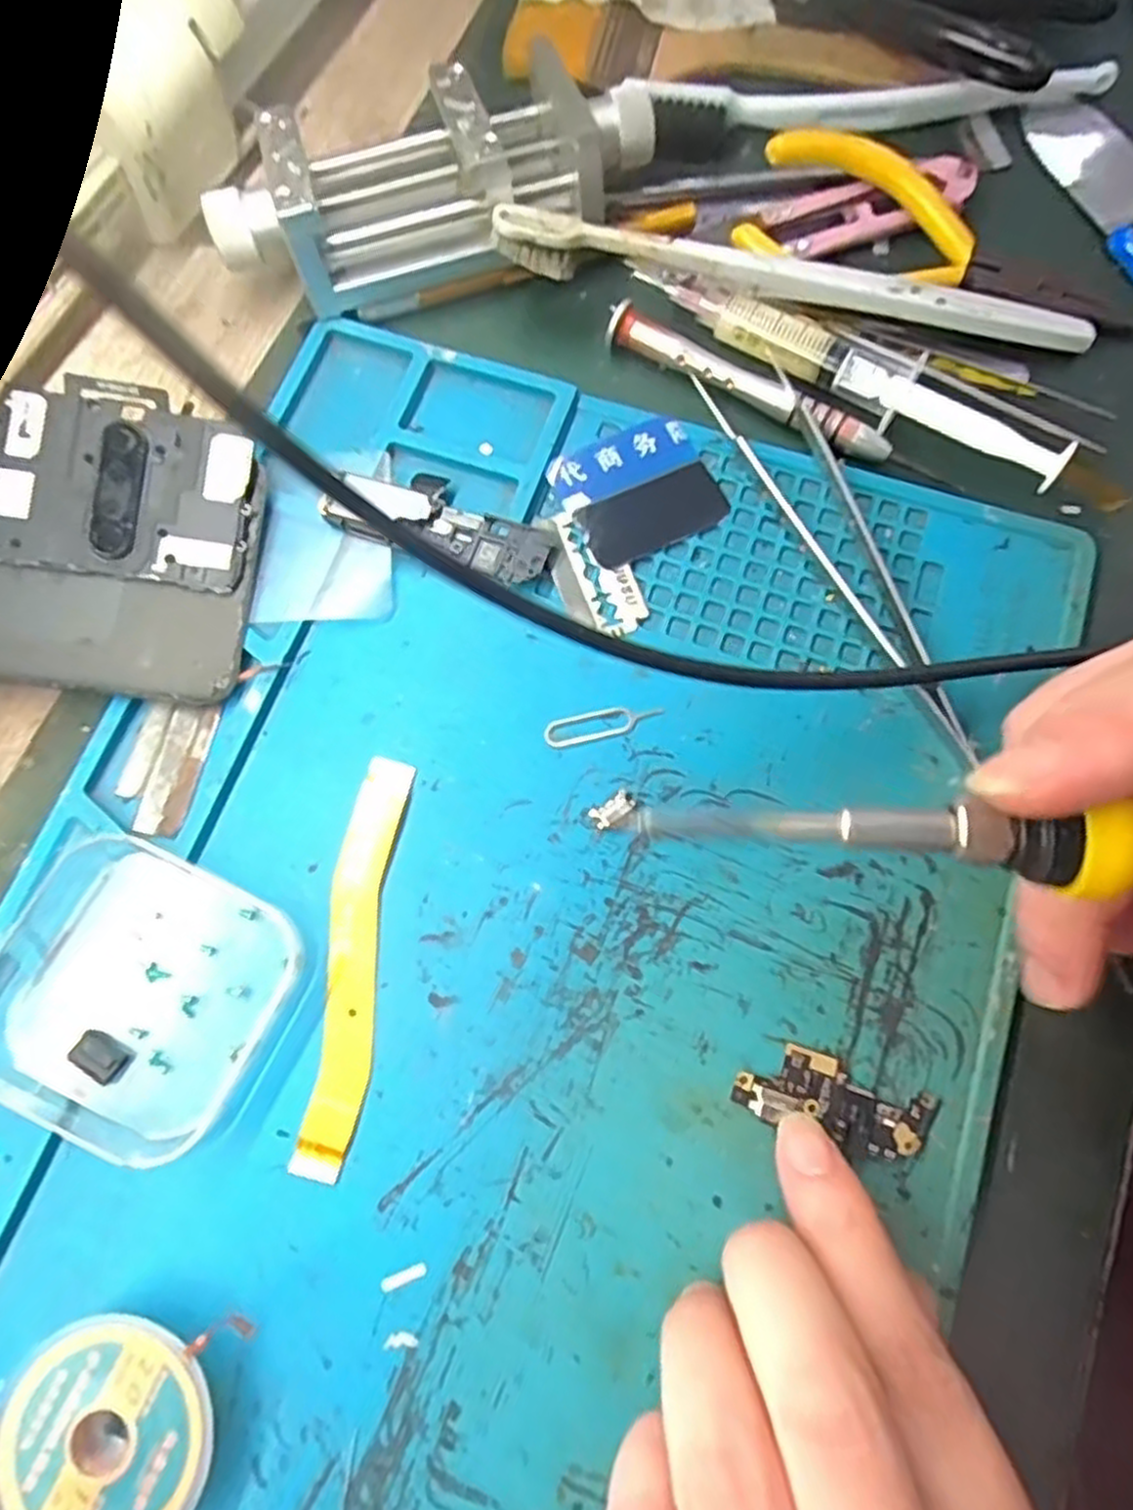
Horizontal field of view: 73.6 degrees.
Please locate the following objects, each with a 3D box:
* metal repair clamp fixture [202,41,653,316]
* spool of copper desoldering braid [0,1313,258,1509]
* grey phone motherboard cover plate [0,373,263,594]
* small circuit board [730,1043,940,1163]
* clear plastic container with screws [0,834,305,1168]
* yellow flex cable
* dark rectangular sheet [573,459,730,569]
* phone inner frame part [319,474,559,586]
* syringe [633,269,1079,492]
[{"bbox_3d":[-0.041,-0.179,0.239,0.136,0.036,0.054,-16,74,-3],"label":"metal repair clamp fixture"},{"bbox_3d":[-0.098,0.143,0.162,0.049,0.014,0.043,13,75,5],"label":"spool of copper desoldering braid"},{"bbox_3d":[-0.123,-0.076,0.212,0.069,0.004,0.053,7,86,-5],"label":"grey phone motherboard cover plate"},{"bbox_3d":[0.063,0.082,0.180,0.044,0.004,0.018,15,75,7],"label":"small circuit board"},{"bbox_3d":[-0.109,0.058,0.188,0.070,0.013,0.064,24,76,8],"label":"clear plastic container with screws"},{"bbox_3d":[-0.054,0.051,0.193,0.016,0.004,0.101,5,74,3],"label":"yellow flex cable"},{"bbox_3d":[0.026,-0.072,0.224,0.043,0.004,0.021,-25,75,-6],"label":"dark rectangular sheet"},{"bbox_3d":[-0.036,-0.069,0.222,0.065,0.007,0.026,20,75,7],"label":"phone inner frame part"},{"bbox_3d":[0.086,-0.121,0.231,0.137,0.012,0.022,33,77,10],"label":"syringe"}]

